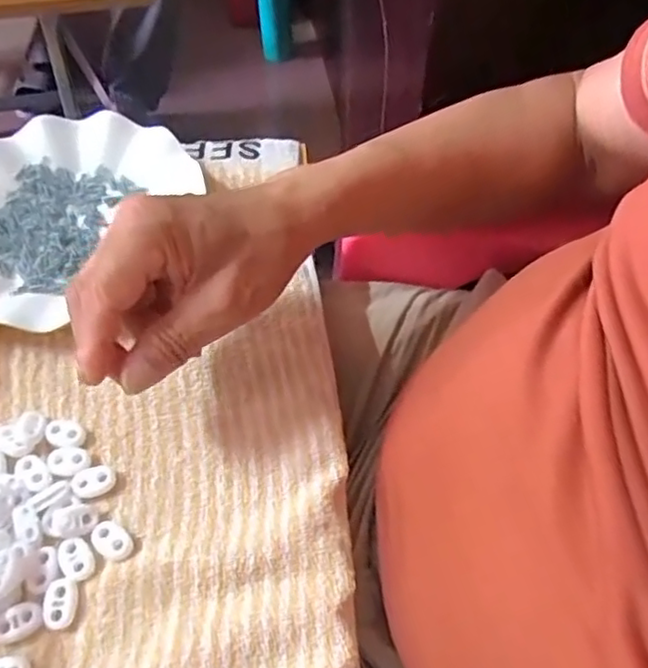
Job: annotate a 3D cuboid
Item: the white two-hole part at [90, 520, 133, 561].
[{"bbox_3d":[-0.107,0.103,0.321,0.024,0.004,0.015,38,66,21],"label":"white two-hole part"}]

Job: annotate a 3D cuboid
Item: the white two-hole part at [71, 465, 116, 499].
[{"bbox_3d":[-0.122,0.079,0.340,0.021,0.006,0.015,-22,60,-12],"label":"white two-hole part"}]

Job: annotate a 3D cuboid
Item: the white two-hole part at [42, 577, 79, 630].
[{"bbox_3d":[-0.126,0.128,0.305,0.015,0.005,0.022,-5,58,-2],"label":"white two-hole part"}]

